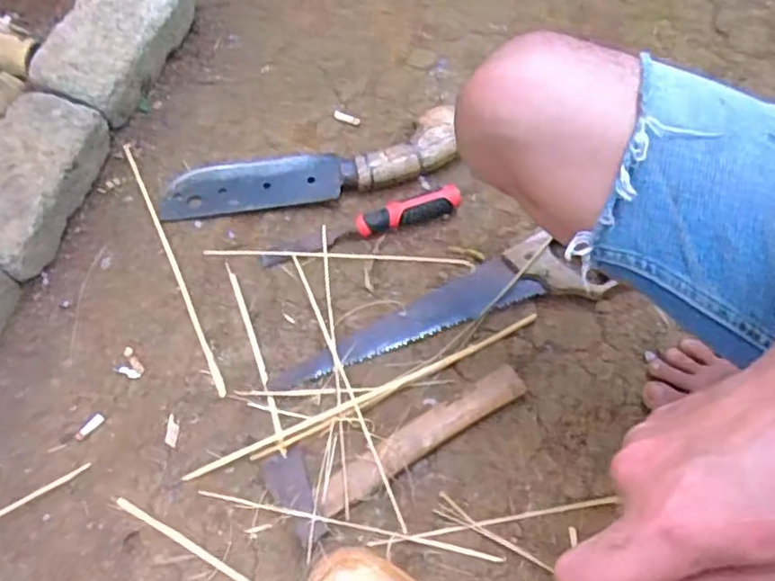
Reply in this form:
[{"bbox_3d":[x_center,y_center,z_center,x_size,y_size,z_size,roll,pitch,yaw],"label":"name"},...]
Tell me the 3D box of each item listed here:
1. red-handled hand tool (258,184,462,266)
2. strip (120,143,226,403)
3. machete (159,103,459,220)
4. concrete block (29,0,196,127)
[{"bbox_3d":[-0.030,-0.074,0.751,0.235,0.032,0.026,-17,72,-8],"label":"red-handled hand tool"},{"bbox_3d":[-0.247,-0.034,0.749,0.010,0.008,0.339,-24,69,-8],"label":"strip"},{"bbox_3d":[-0.091,-0.145,0.780,0.360,0.045,0.087,-12,71,-6],"label":"machete"},{"bbox_3d":[-0.333,-0.310,0.826,0.123,0.080,0.218,27,72,8],"label":"concrete block"}]

